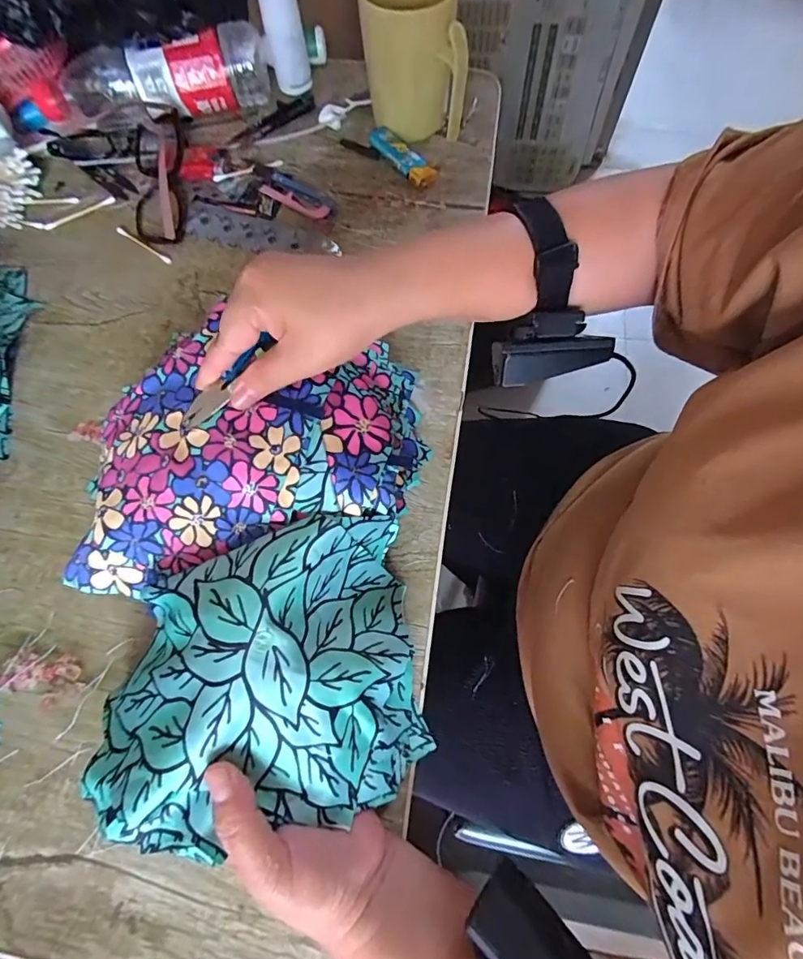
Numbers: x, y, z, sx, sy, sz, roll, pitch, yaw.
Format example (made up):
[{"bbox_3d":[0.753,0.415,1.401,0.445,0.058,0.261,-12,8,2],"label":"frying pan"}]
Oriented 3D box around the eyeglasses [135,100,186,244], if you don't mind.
[{"bbox_3d":[-0.233,-0.292,0.436,0.047,0.034,0.148,-6,71,-1],"label":"eyeglasses"}]

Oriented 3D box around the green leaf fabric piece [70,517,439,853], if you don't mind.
[{"bbox_3d":[-0.080,0.111,0.267,0.171,0.082,0.155,-9,71,-2],"label":"green leaf fabric piece"}]

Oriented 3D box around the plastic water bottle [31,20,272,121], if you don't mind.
[{"bbox_3d":[-0.242,-0.385,0.454,0.227,0.059,0.076,-18,72,-5],"label":"plastic water bottle"}]

